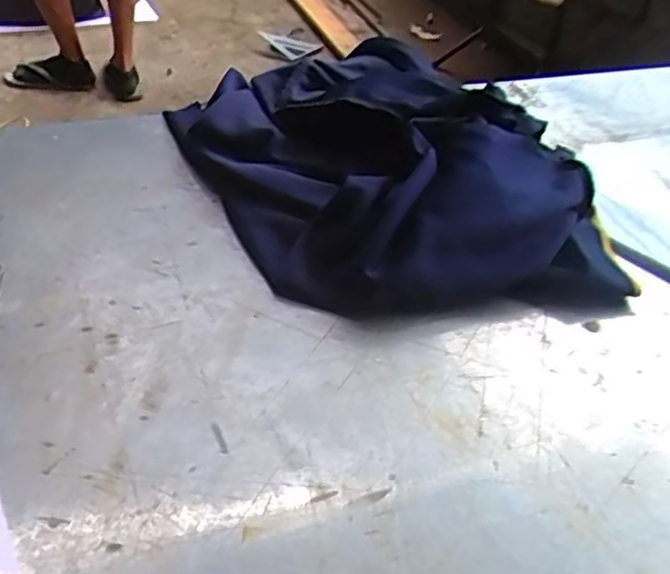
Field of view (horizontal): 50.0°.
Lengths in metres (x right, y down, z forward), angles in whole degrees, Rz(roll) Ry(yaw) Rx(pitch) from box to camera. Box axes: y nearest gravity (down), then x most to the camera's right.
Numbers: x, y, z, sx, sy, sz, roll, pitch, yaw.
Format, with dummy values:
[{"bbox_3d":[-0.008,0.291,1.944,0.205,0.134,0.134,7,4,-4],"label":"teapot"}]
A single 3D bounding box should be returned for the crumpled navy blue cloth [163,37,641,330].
[{"bbox_3d":[0.032,-0.090,0.482,0.245,0.072,0.276,-7,43,-17],"label":"crumpled navy blue cloth"}]

